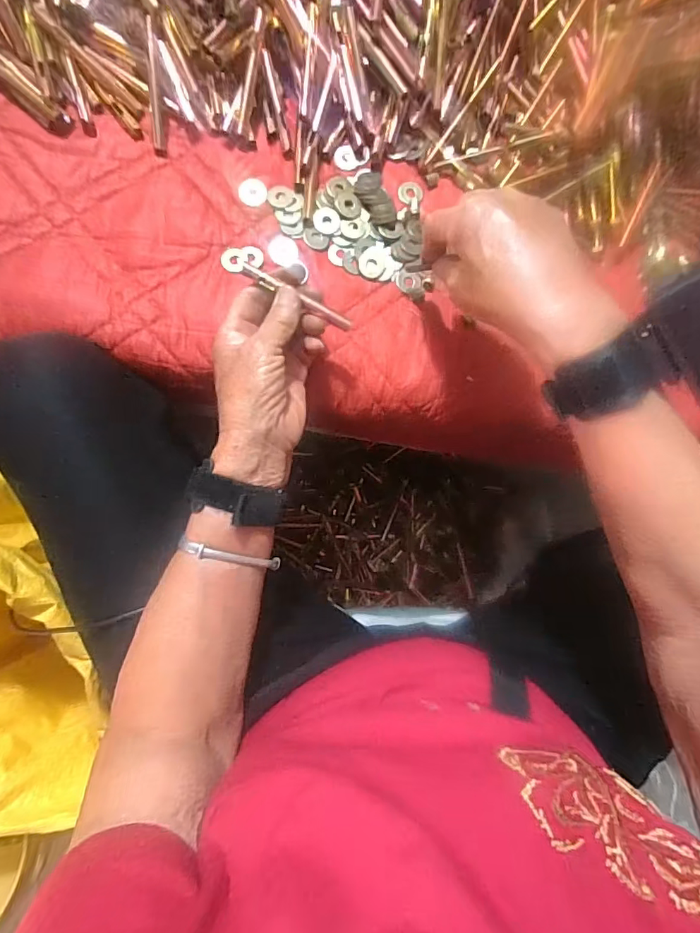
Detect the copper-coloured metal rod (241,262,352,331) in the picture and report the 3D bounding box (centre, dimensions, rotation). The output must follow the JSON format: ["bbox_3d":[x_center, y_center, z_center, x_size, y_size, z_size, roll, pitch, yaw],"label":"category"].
[{"bbox_3d":[-0.038,-0.123,0.348,0.088,0.008,0.009,26,83,-12],"label":"copper-coloured metal rod"}]

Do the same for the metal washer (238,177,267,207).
[{"bbox_3d":[-0.081,-0.231,0.402,0.023,0.005,0.024,1,83,-7],"label":"metal washer"}]

